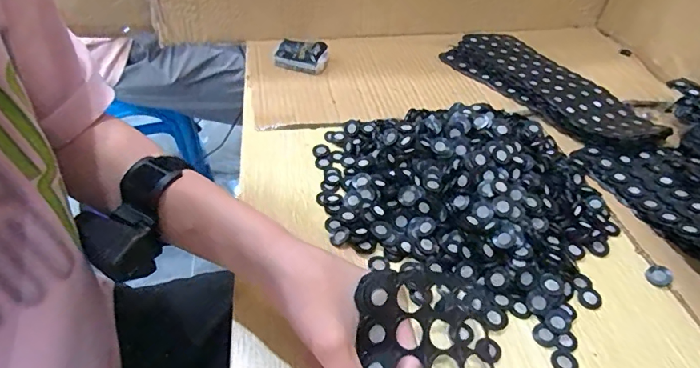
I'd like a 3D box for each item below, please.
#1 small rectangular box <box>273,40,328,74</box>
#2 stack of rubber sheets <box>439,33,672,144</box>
[{"bbox_3d":[-0.066,-0.176,0.622,0.069,0.027,0.042,10,41,5],"label":"small rectangular box"},{"bbox_3d":[0.259,-0.134,0.615,0.120,0.017,0.287,-20,48,-27],"label":"stack of rubber sheets"}]

